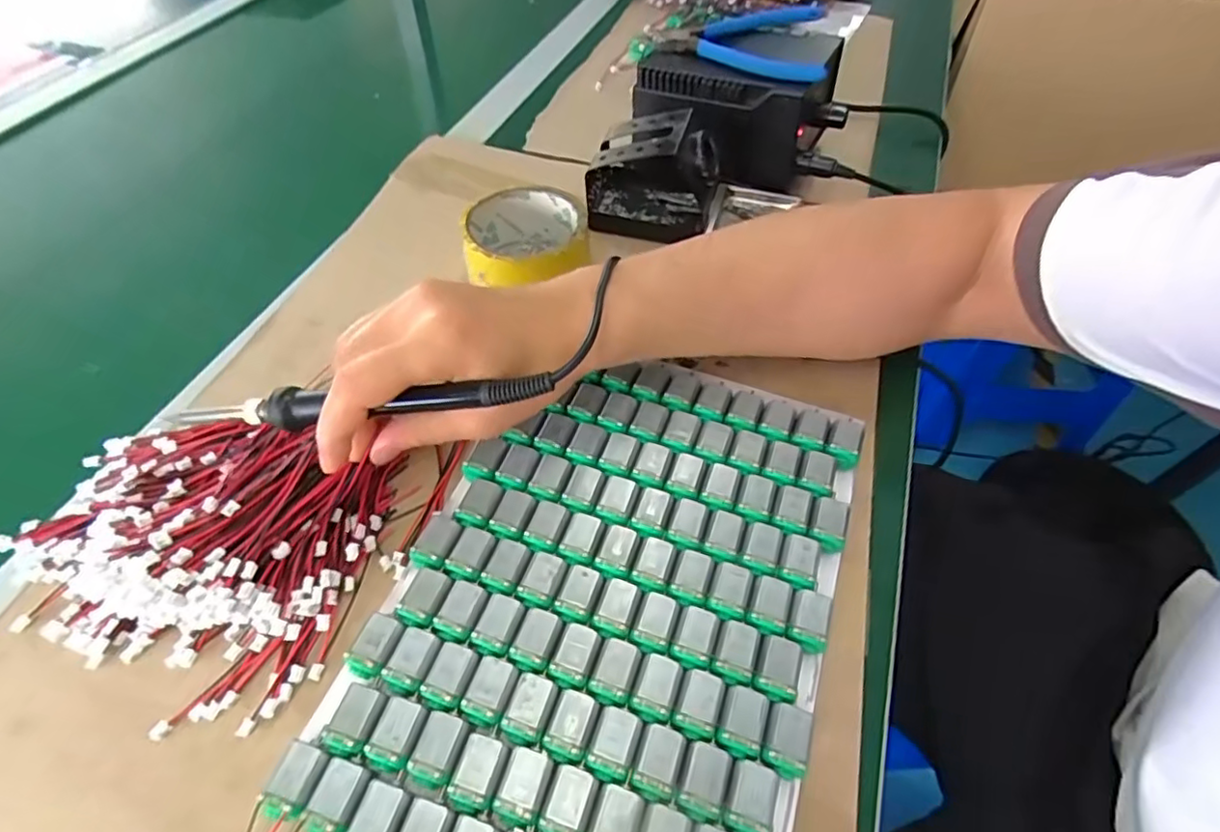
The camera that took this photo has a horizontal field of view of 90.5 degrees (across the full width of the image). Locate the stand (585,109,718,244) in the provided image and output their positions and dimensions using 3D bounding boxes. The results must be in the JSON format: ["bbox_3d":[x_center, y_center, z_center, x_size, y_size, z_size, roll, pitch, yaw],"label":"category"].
[{"bbox_3d":[0.033,-0.185,0.460,0.092,0.073,0.071,9,56,8],"label":"stand"}]

